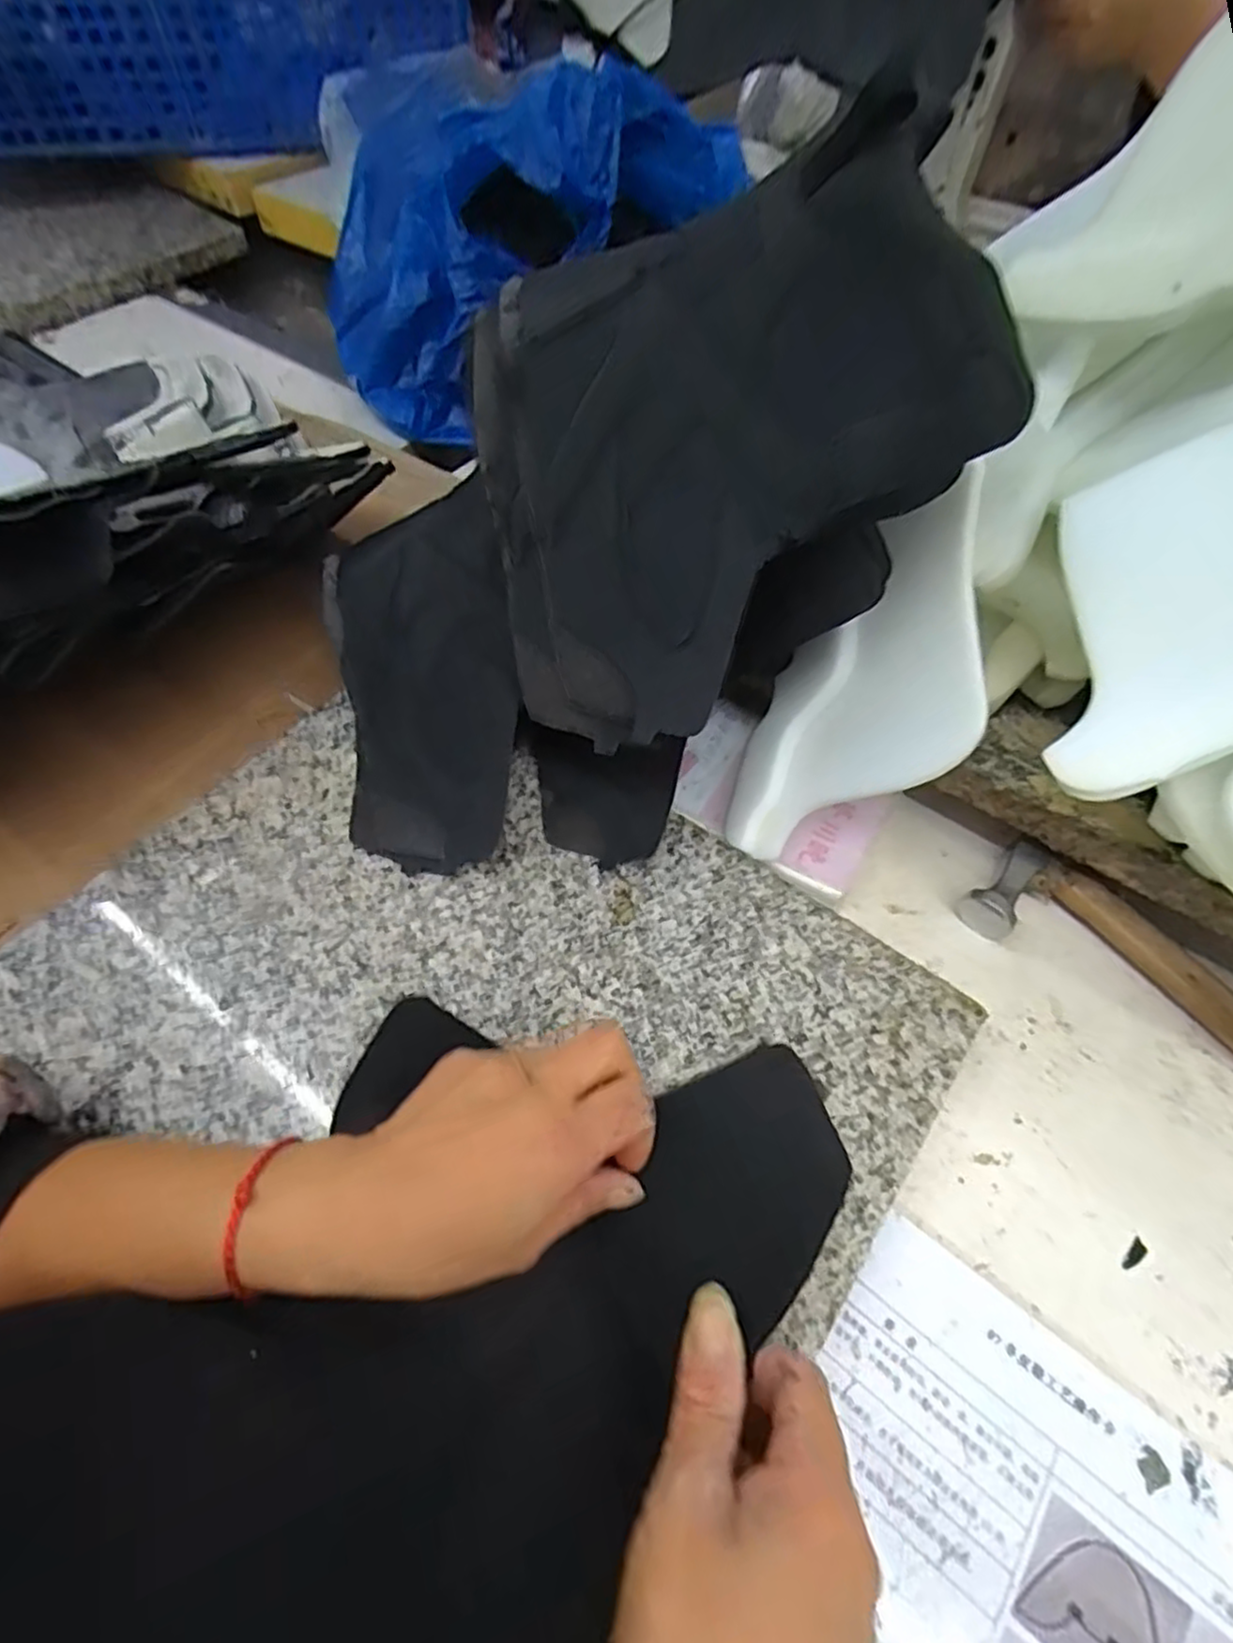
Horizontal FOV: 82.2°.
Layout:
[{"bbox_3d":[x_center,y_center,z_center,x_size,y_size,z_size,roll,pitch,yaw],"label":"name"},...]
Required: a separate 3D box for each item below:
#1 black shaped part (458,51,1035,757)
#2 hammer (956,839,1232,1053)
[{"bbox_3d":[0.044,-0.145,0.290,0.207,0.014,0.193,-12,98,17],"label":"black shaped part"},{"bbox_3d":[0.291,0.099,0.348,0.238,0.021,0.065,39,72,20],"label":"hammer"}]

